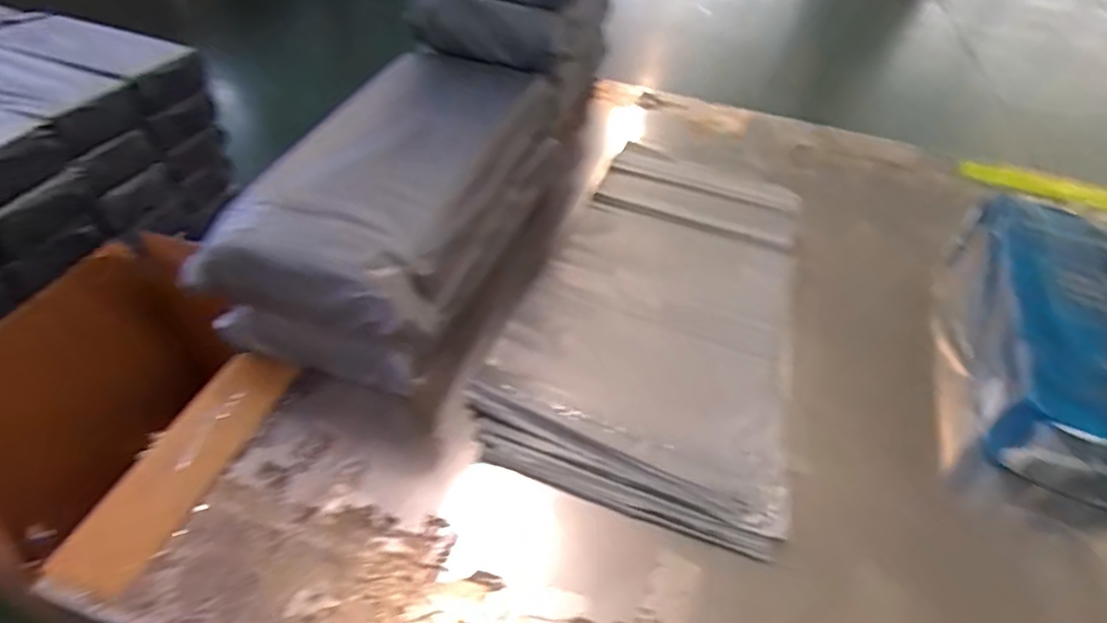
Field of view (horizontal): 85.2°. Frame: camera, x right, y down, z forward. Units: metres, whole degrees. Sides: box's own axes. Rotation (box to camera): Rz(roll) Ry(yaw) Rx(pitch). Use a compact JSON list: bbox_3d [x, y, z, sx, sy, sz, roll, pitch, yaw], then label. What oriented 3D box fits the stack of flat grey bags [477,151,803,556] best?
[{"bbox_3d":[0.175,-0.038,0.942,0.395,0.035,0.744,16,46,8],"label":"stack of flat grey bags"}]

